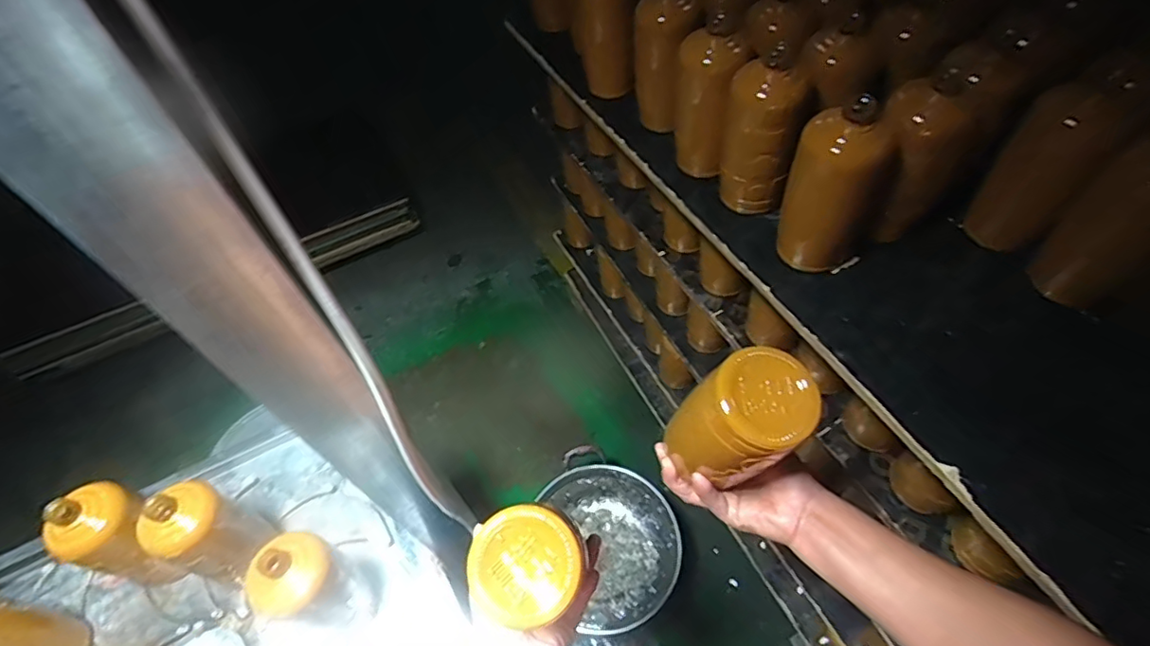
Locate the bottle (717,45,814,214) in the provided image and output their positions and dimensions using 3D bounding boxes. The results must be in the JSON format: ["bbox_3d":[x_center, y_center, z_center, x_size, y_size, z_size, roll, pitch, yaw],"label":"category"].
[{"bbox_3d":[0.217,-0.222,0.652,0.088,0.183,0.095,13,53,12],"label":"bottle"}]

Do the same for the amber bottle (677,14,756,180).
[{"bbox_3d":[0.183,-0.276,0.697,0.092,0.183,0.087,-28,56,-18],"label":"amber bottle"}]

